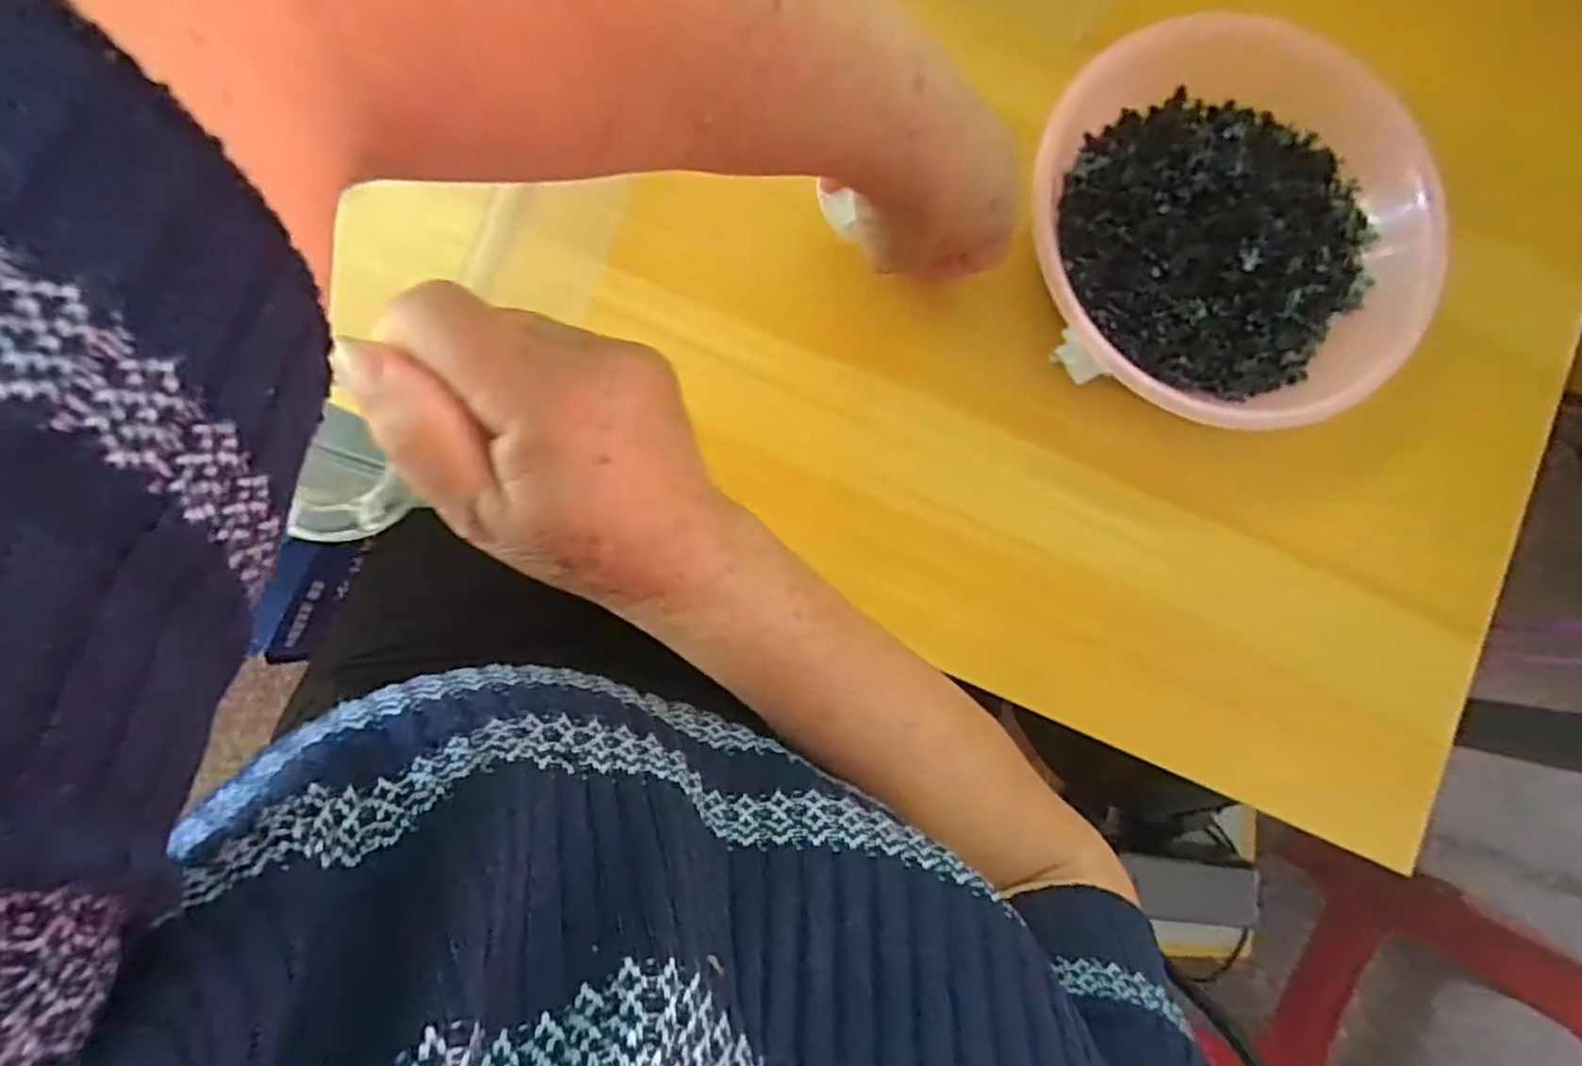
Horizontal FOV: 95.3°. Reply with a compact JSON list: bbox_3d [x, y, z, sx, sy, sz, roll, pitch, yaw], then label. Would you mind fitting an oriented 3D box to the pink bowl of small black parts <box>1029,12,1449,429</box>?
[{"bbox_3d":[0.200,-0.139,0.337,0.175,0.046,0.180,0,84,-4],"label":"pink bowl of small black parts"}]

